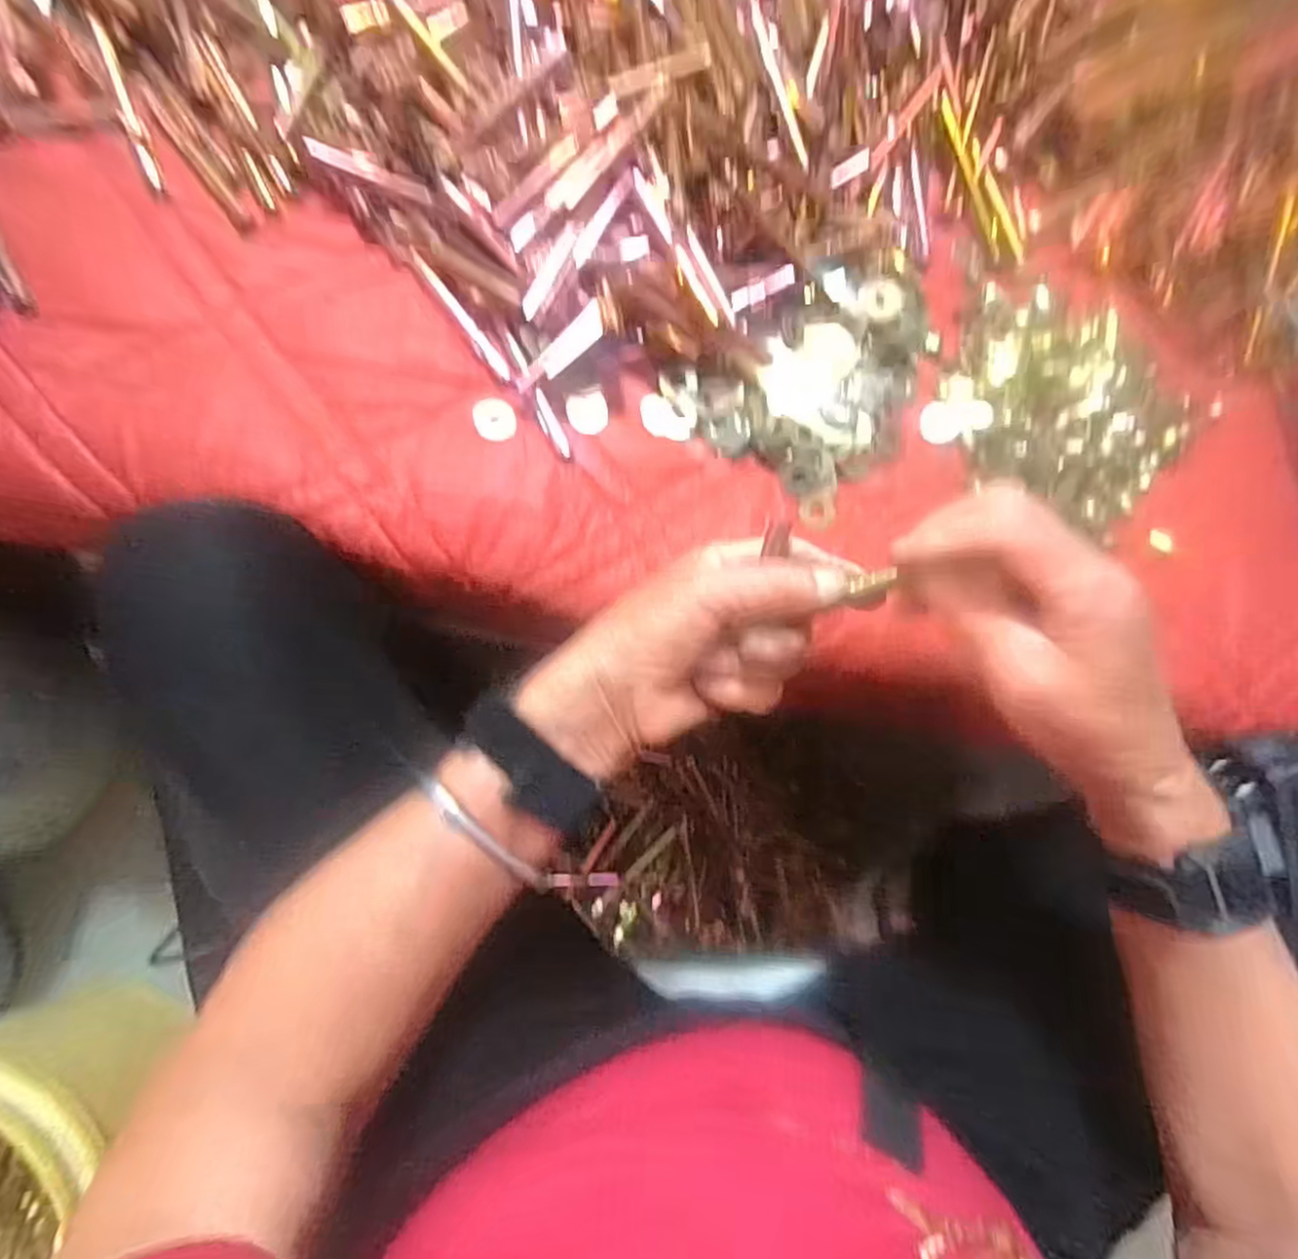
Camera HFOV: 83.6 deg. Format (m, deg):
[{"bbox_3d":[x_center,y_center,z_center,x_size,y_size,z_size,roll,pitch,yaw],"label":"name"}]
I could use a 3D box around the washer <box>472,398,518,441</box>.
[{"bbox_3d":[-0.083,-0.113,0.389,0.022,0.004,0.025,-17,82,-11],"label":"washer"}]

